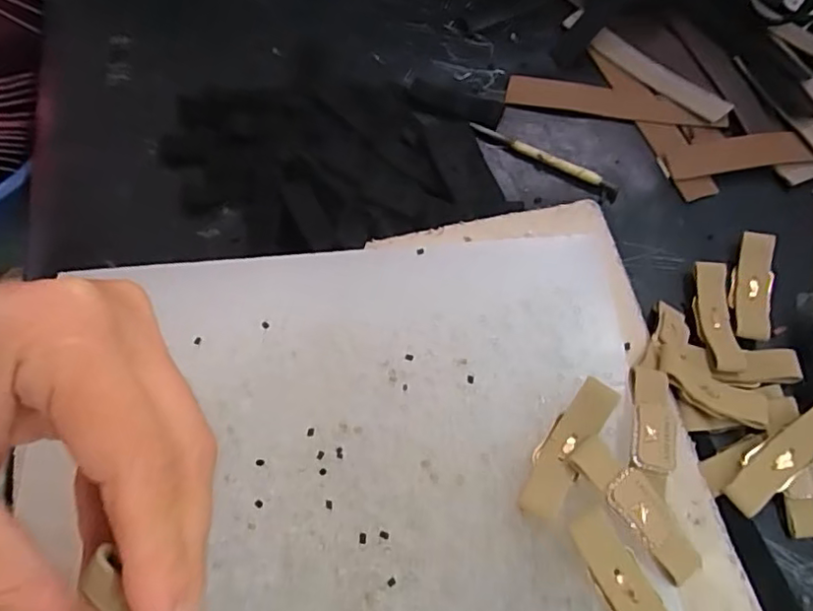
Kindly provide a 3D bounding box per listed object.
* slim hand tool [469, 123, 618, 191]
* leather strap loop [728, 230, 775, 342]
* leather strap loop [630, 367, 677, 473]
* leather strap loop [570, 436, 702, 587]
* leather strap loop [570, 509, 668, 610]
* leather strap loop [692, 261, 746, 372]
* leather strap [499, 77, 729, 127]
[{"bbox_3d":[0.080,-0.088,0.352,0.090,0.005,0.008,29,71,14],"label":"slim hand tool"},{"bbox_3d":[0.181,-0.011,0.311,0.019,0.007,0.058,11,68,7],"label":"leather strap loop"},{"bbox_3d":[0.100,0.045,0.242,0.016,0.007,0.043,9,67,6],"label":"leather strap loop"},{"bbox_3d":[0.088,0.075,0.226,0.017,0.006,0.058,-36,70,-12],"label":"leather strap loop"},{"bbox_3d":[0.081,0.104,0.218,0.016,0.011,0.058,-26,68,-9],"label":"leather strap loop"},{"bbox_3d":[0.158,0.005,0.305,0.019,0.007,0.060,2,67,3],"label":"leather strap loop"},{"bbox_3d":[0.124,-0.123,0.363,0.126,0.004,0.021,10,67,6],"label":"leather strap"}]

